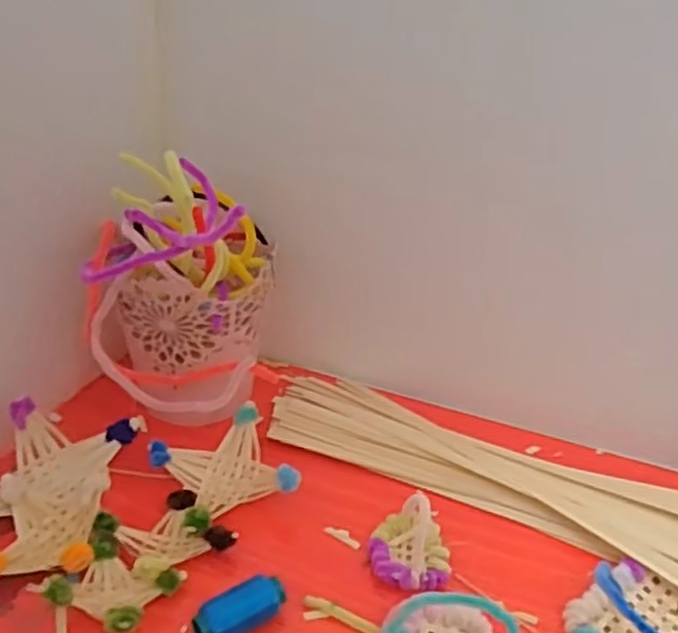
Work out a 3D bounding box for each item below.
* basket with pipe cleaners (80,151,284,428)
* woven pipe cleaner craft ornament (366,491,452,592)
[{"bbox_3d":[-0.115,0.000,0.526,0.119,0.190,0.113,8,33,5],"label":"basket with pipe cleaners"},{"bbox_3d":[0.049,0.147,0.471,0.052,0.036,0.053,3,33,-2],"label":"woven pipe cleaner craft ornament"}]

